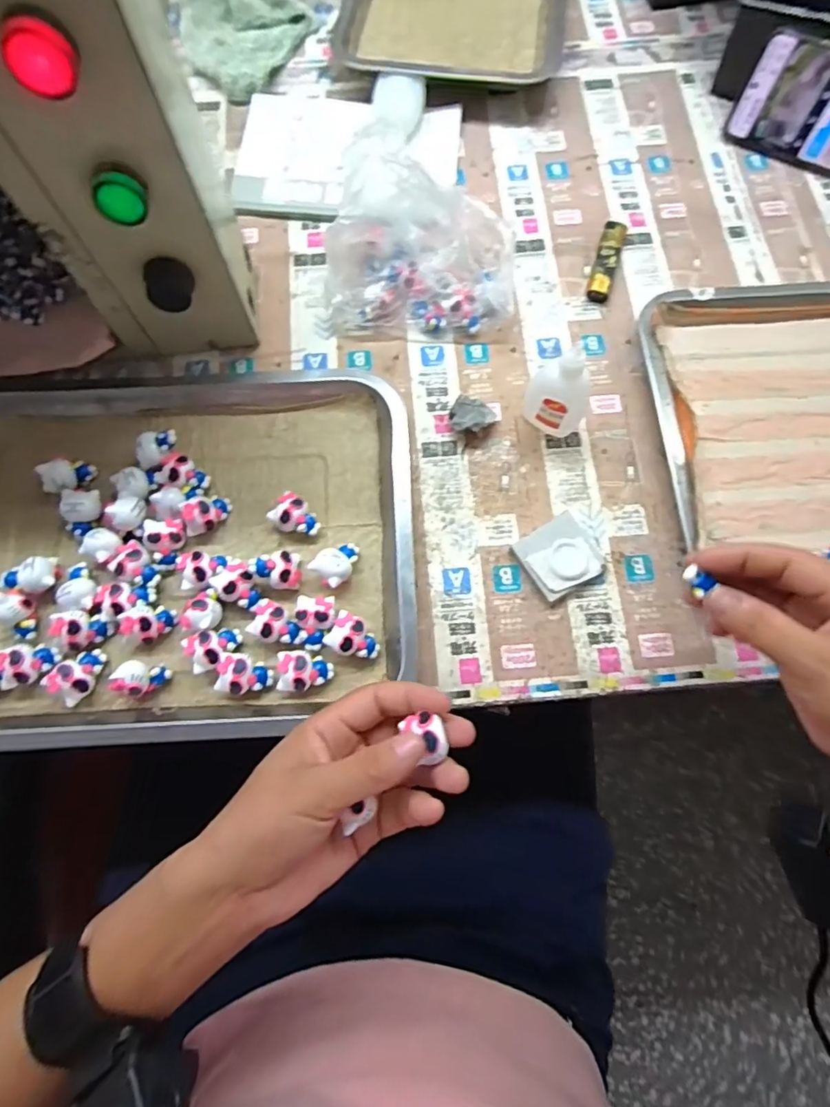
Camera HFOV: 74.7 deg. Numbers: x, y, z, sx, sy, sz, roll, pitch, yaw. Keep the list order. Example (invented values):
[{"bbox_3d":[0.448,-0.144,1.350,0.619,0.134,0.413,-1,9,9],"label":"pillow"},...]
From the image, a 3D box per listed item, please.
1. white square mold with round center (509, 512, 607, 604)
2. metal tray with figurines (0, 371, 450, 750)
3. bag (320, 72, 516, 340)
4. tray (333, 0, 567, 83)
[{"bbox_3d":[0.104,0.002,0.385,0.054,0.016,0.048,-32,77,-8],"label":"white square mold with round center"},{"bbox_3d":[-0.178,-0.012,0.385,0.349,0.034,0.271,-2,74,0],"label":"metal tray with figurines"},{"bbox_3d":[-0.001,-0.244,0.414,0.150,0.099,0.108,0,74,0],"label":"bag"},{"bbox_3d":[0.047,-0.574,0.547,0.209,0.033,0.286,7,74,2],"label":"tray"}]

